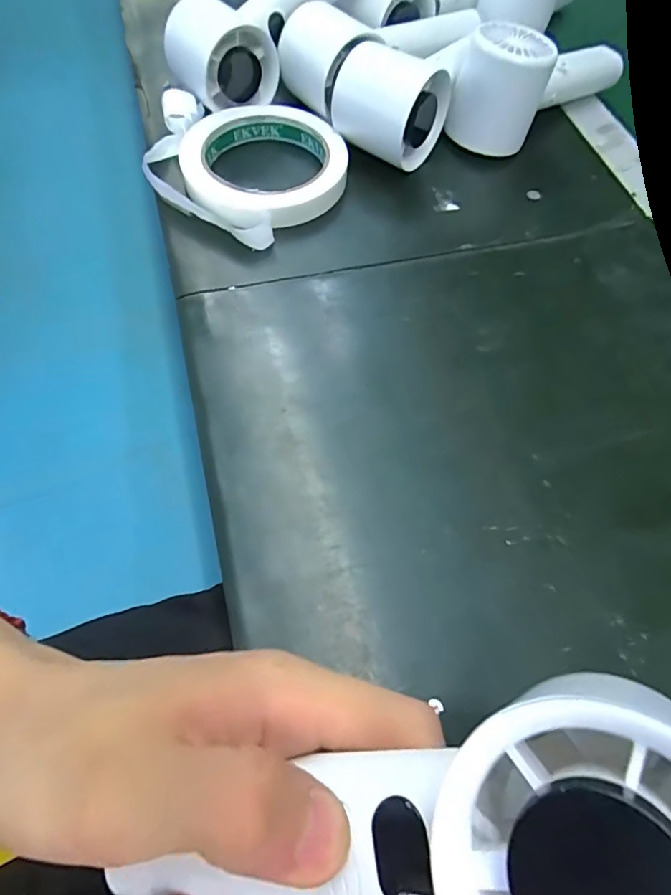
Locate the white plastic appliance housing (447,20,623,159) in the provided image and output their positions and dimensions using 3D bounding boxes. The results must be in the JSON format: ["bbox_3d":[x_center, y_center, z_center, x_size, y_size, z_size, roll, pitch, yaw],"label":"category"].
[{"bbox_3d":[0.147,-0.266,0.357,0.163,0.065,0.048,-39,70,-19],"label":"white plastic appliance housing"}]

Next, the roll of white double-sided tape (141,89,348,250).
[{"bbox_3d":[-0.059,-0.189,0.333,0.127,0.024,0.127,1,62,-1],"label":"roll of white double-sided tape"}]

